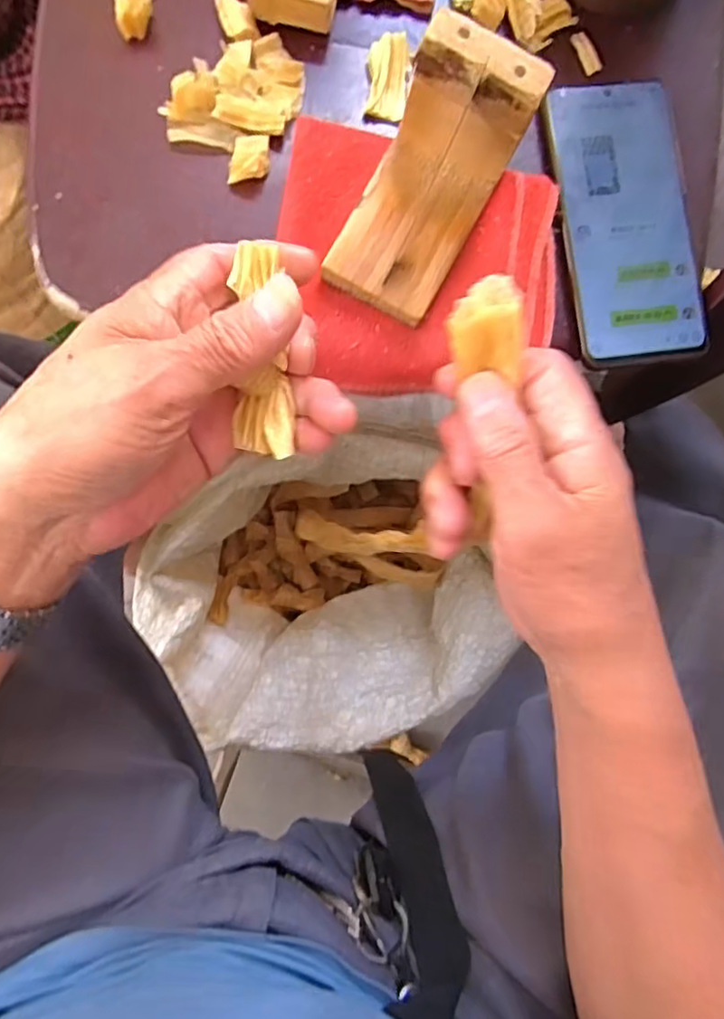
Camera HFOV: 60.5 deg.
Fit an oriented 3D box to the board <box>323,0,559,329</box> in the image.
[{"bbox_3d":[0.033,-0.161,0.305,0.059,0.067,0.108,28,85,-3],"label":"board"}]

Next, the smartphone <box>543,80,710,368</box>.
[{"bbox_3d":[0.152,-0.166,0.357,0.076,0.005,0.162,-8,87,-5],"label":"smartphone"}]

